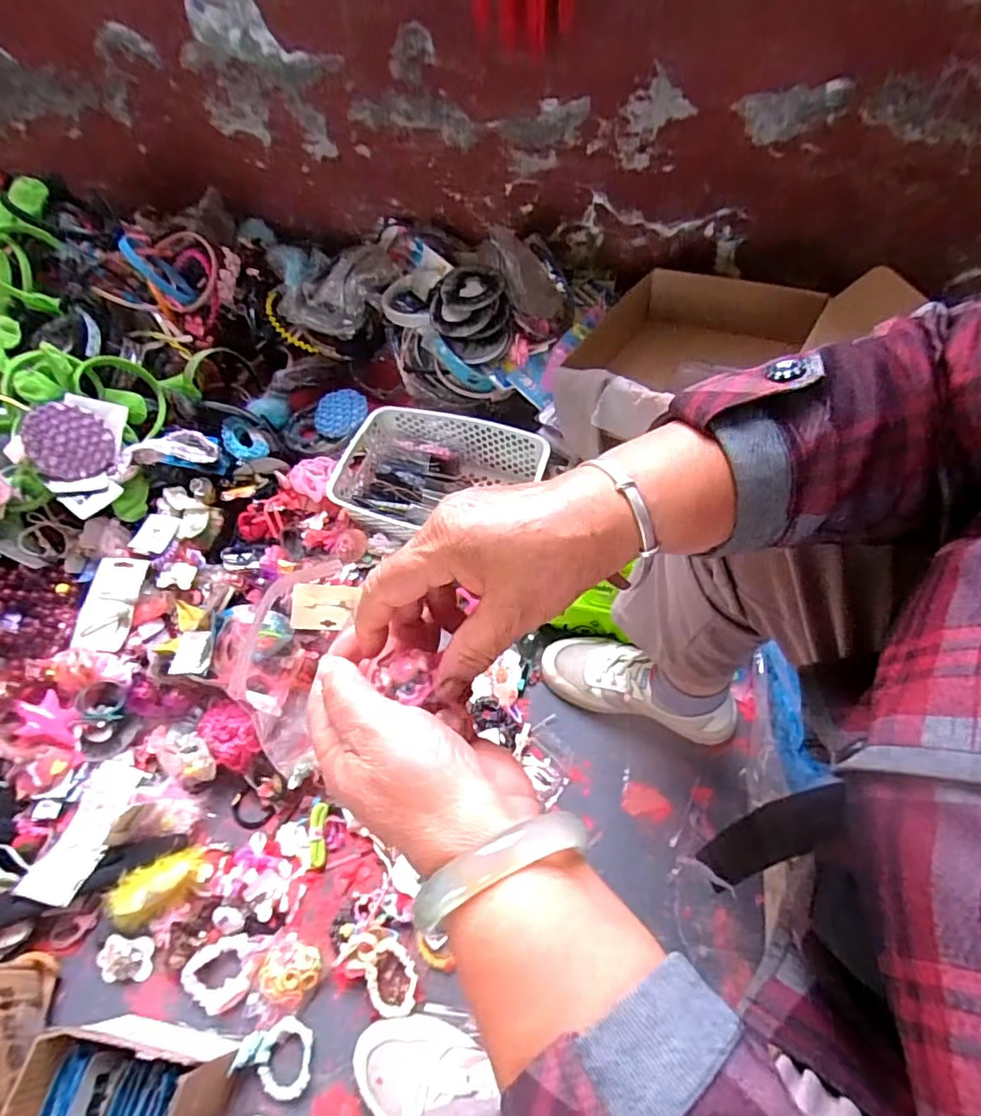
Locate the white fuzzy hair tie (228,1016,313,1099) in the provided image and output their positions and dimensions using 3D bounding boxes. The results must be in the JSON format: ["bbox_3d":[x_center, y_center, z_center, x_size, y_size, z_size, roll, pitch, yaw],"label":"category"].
[{"bbox_3d":[-0.211,0.491,0.572,0.073,0.015,0.058,22,58,12],"label":"white fuzzy hair tie"}]

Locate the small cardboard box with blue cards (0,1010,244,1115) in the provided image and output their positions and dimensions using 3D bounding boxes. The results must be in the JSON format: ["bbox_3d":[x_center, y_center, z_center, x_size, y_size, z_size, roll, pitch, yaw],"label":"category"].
[{"bbox_3d":[-0.328,0.489,0.529,0.152,0.120,0.097,8,60,8],"label":"small cardboard box with blue cards"}]

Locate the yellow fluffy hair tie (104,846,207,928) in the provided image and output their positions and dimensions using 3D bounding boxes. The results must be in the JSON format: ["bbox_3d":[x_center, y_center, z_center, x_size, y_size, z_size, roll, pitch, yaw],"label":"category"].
[{"bbox_3d":[-0.375,0.366,0.644,0.102,0.039,0.053,-29,62,-14],"label":"yellow fluffy hair tie"}]

